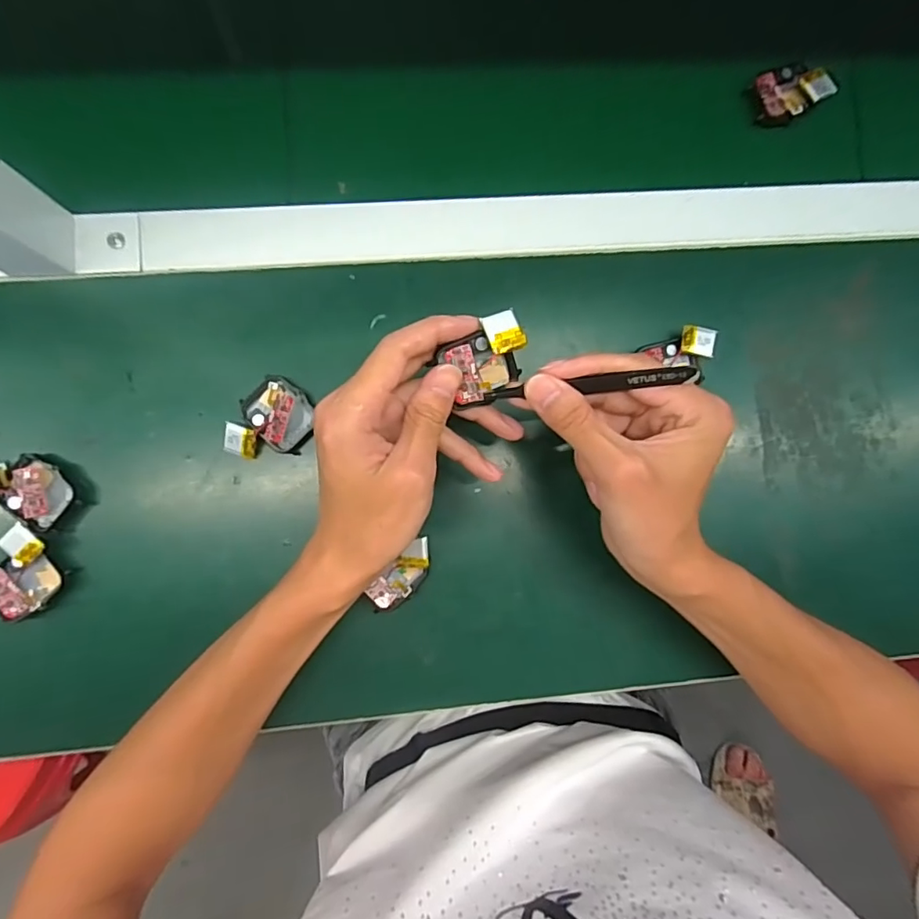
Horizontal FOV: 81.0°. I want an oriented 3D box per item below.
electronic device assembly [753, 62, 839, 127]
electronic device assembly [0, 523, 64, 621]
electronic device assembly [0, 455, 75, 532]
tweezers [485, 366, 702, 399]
[{"bbox_3d":[0.235,-0.263,0.382,0.048,0.015,0.039,-31,91,-5],"label":"electronic device assembly"},{"bbox_3d":[-0.268,0.071,0.330,0.047,0.019,0.044,-41,92,-5],"label":"electronic device assembly"},{"bbox_3d":[-0.272,0.016,0.334,0.060,0.016,0.039,25,86,-4],"label":"electronic device assembly"},{"bbox_3d":[0.067,-0.039,0.278,0.106,0.009,0.007,-4,89,17],"label":"tweezers"}]

